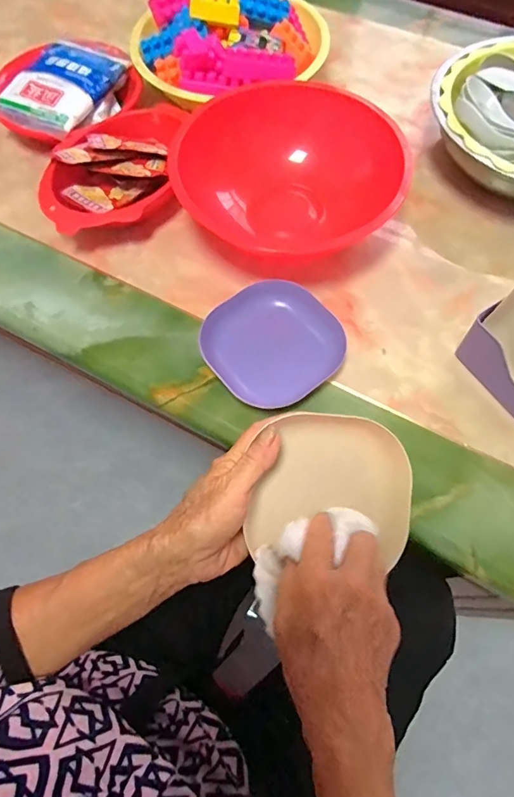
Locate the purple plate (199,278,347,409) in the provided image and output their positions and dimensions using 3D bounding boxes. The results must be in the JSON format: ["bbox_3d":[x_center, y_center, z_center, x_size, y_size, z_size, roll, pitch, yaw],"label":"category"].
[{"bbox_3d":[0.016,-0.057,0.458,0.126,0.023,0.123,-36,70,-15],"label":"purple plate"}]

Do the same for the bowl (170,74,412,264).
[{"bbox_3d":[0.033,-0.244,0.531,0.245,0.112,0.245,0,65,1],"label":"bowl"}]

